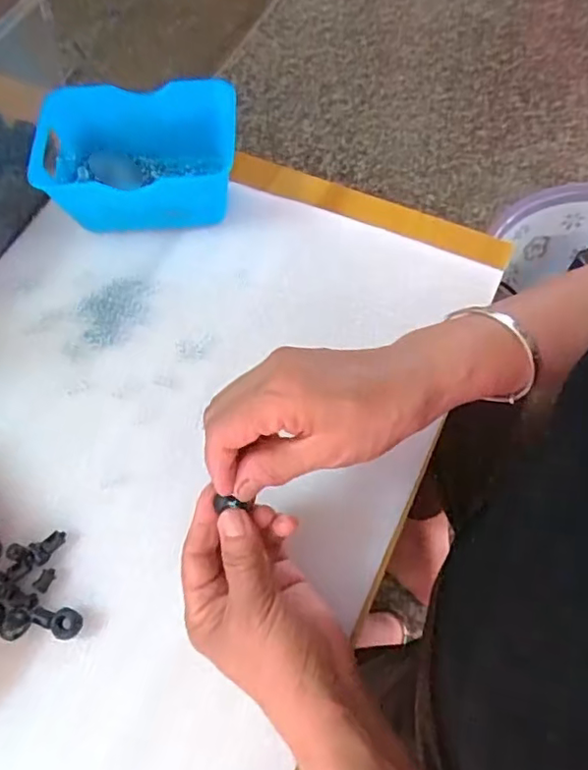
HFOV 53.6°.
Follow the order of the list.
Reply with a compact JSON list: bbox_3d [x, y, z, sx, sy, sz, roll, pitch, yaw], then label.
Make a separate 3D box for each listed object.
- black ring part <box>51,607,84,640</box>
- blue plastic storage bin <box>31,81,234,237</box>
[{"bbox_3d":[-0.137,0.144,0.350,0.016,0.008,0.017,-1,66,2],"label":"black ring part"},{"bbox_3d":[-0.123,-0.182,0.466,0.154,0.064,0.100,-4,66,1],"label":"blue plastic storage bin"}]

